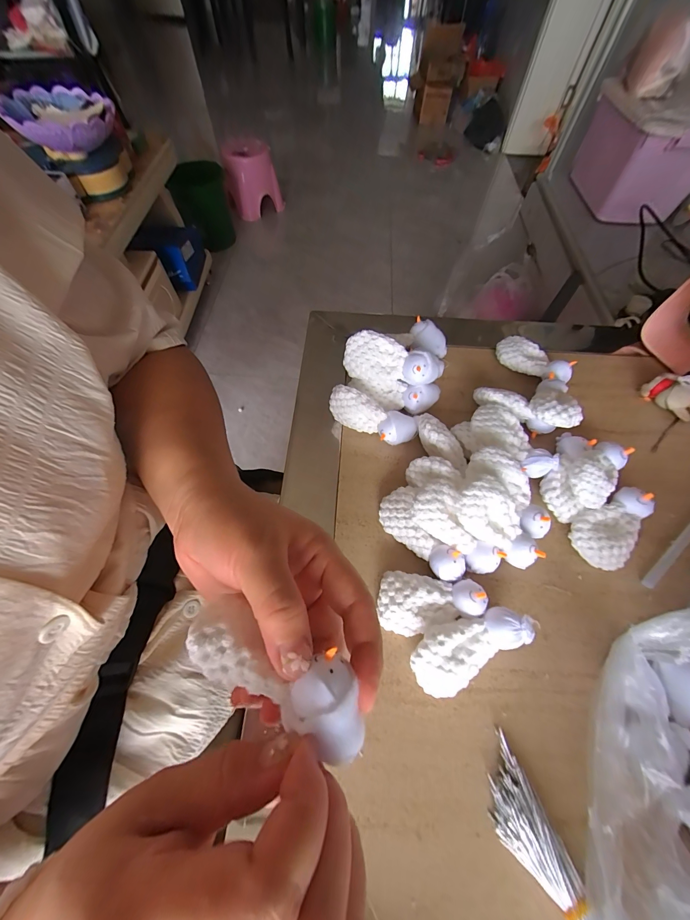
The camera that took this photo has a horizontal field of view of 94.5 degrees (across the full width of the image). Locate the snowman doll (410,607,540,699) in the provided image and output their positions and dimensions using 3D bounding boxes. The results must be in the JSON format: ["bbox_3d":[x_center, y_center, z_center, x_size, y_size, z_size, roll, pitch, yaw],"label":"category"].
[{"bbox_3d":[0.083,0.125,0.218,0.081,0.031,0.038,-28,65,-14],"label":"snowman doll"}]

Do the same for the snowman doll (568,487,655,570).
[{"bbox_3d":[0.215,0.053,0.260,0.041,0.029,0.070,41,69,20],"label":"snowman doll"}]

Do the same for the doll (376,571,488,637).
[{"bbox_3d":[0.060,0.105,0.229,0.072,0.028,0.039,6,62,4],"label":"doll"}]

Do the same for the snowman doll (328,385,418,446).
[{"bbox_3d":[0.025,-0.038,0.297,0.084,0.036,0.024,24,64,-1],"label":"snowman doll"}]

